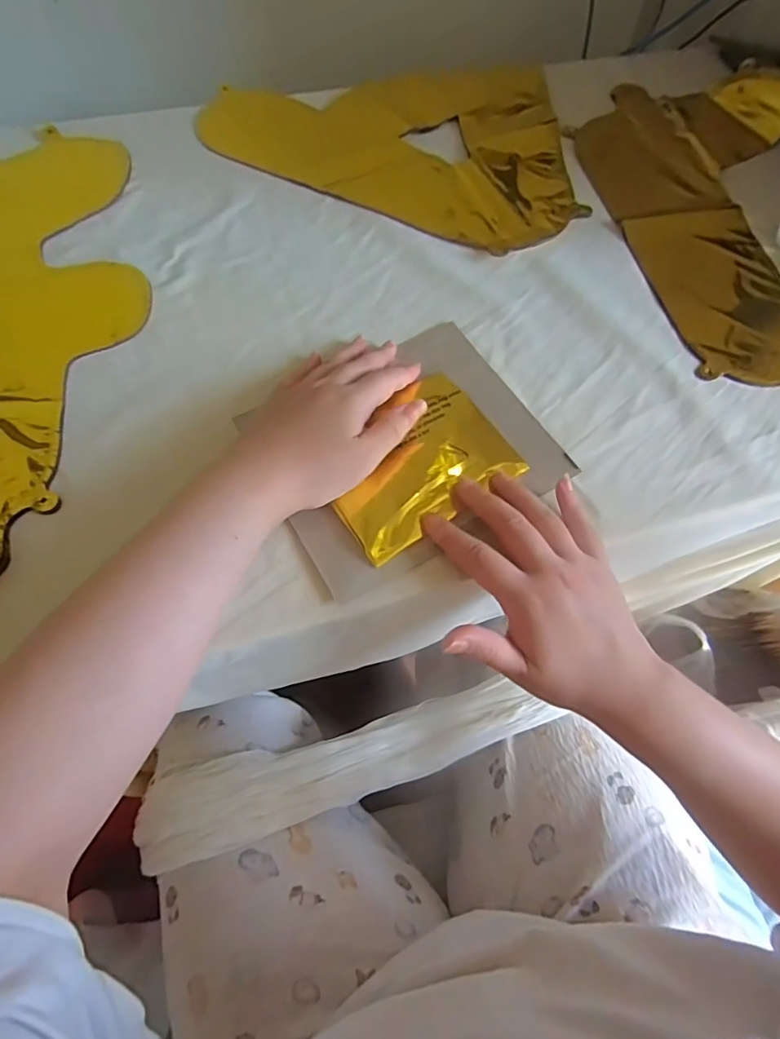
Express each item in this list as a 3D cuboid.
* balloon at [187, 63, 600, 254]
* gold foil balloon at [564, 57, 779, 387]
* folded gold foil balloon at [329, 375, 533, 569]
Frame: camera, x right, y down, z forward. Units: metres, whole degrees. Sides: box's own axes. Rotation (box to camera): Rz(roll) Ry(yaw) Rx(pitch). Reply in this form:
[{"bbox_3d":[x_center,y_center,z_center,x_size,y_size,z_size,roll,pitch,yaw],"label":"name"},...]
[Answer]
[{"bbox_3d":[0.035,-0.396,0.542,0.355,0.017,0.301,32,67,12],"label":"balloon"},{"bbox_3d":[0.319,-0.294,0.505,0.217,0.032,0.396,-10,65,1],"label":"gold foil balloon"},{"bbox_3d":[0.016,-0.042,0.370,0.128,0.012,0.100,-32,71,-14],"label":"folded gold foil balloon"}]

